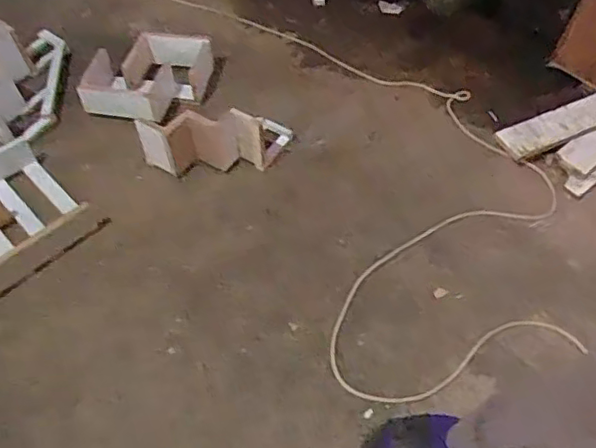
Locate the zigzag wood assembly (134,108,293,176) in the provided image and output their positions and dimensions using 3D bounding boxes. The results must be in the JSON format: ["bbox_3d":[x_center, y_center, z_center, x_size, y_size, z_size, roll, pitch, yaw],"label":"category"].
[{"bbox_3d":[-0.191,-0.210,1.530,0.380,0.155,0.140,-14,56,-12],"label":"zigzag wood assembly"}]

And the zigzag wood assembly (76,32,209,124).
[{"bbox_3d":[-0.419,-0.419,1.714,0.355,0.136,0.249,-4,54,-5],"label":"zigzag wood assembly"}]

